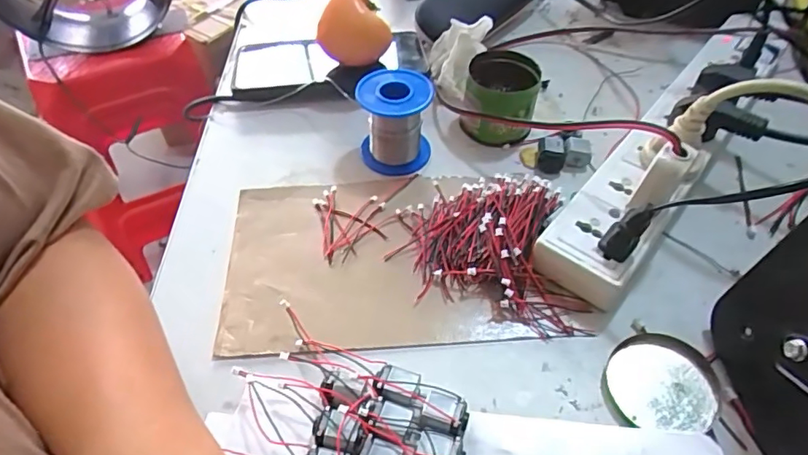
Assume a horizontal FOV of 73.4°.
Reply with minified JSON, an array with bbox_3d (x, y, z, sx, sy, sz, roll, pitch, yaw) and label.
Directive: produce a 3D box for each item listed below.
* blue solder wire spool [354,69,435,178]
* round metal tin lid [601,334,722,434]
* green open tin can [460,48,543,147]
[{"bbox_3d":[-0.007,-0.079,0.404,0.054,0.057,0.053,-1,50,0],"label":"blue solder wire spool"},{"bbox_3d":[0.140,0.085,0.295,0.058,0.009,0.053,0,50,1],"label":"round metal tin lid"},{"bbox_3d":[0.076,-0.103,0.432,0.057,0.051,0.060,0,50,1],"label":"green open tin can"}]

